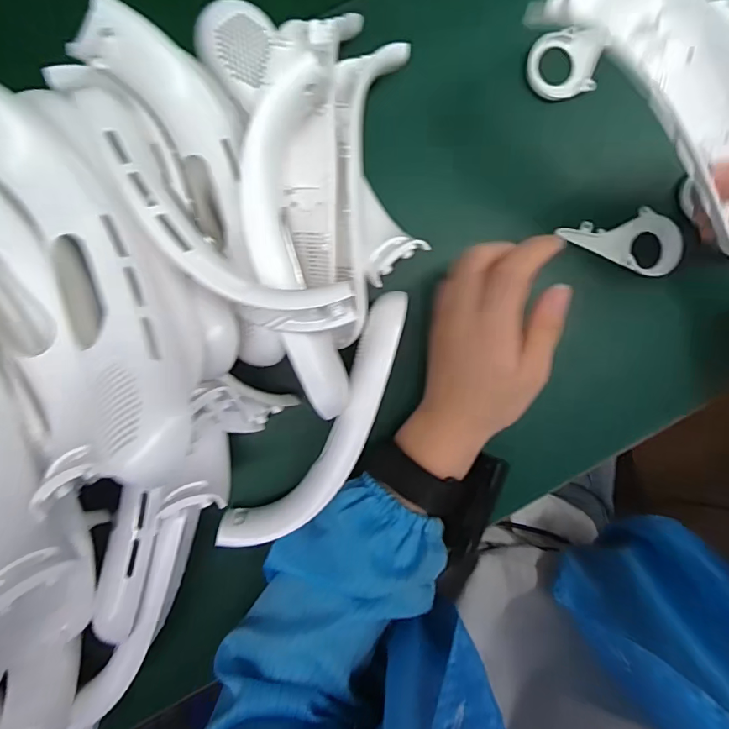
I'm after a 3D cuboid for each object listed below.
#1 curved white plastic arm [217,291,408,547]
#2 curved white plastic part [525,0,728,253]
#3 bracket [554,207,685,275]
[{"bbox_3d":[-0.021,0.043,0.318,0.047,0.027,0.192,35,89,-6],"label":"curved white plastic arm"},{"bbox_3d":[0.185,-0.142,0.272,0.204,0.046,0.051,43,89,-14],"label":"curved white plastic part"},{"bbox_3d":[0.196,-0.094,0.365,0.095,0.008,0.048,3,93,-6],"label":"bracket"}]

